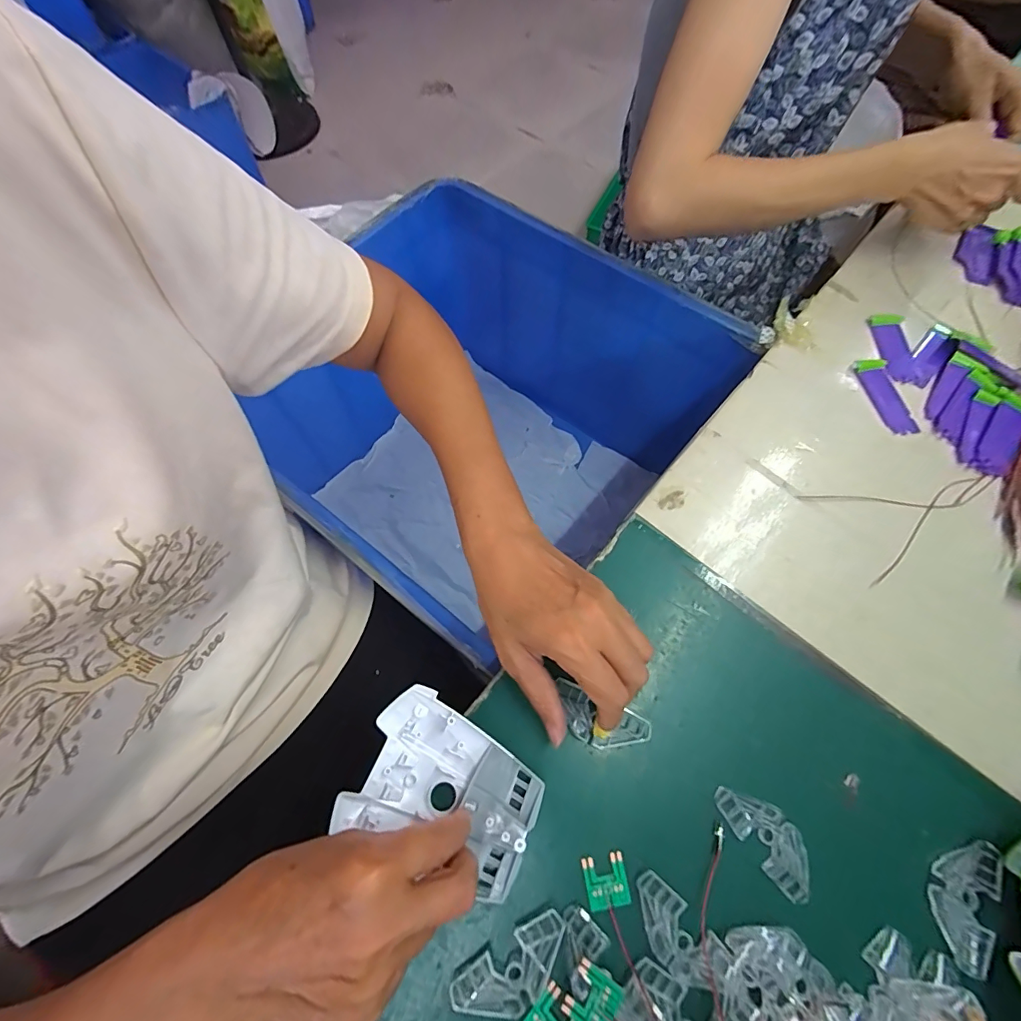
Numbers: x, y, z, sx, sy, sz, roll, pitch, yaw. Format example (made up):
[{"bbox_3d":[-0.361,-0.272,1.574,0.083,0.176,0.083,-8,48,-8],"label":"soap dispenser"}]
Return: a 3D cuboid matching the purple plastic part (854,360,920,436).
[{"bbox_3d":[0.340,-0.103,0.418,0.030,0.009,0.078,-6,65,-1],"label":"purple plastic part"}]

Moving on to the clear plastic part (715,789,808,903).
[{"bbox_3d":[0.158,0.199,0.280,0.030,0.005,0.067,-34,68,-13],"label":"clear plastic part"}]

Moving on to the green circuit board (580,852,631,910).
[{"bbox_3d":[0.056,0.219,0.270,0.025,0.004,0.025,-9,65,-2],"label":"green circuit board"}]

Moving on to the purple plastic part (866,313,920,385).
[{"bbox_3d":[0.367,-0.156,0.439,0.029,0.006,0.080,4,65,4],"label":"purple plastic part"}]

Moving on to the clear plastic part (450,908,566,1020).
[{"bbox_3d":[0.002,0.253,0.251,0.066,0.009,0.030,-29,67,-12],"label":"clear plastic part"}]

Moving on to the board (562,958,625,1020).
[{"bbox_3d":[0.044,0.259,0.242,0.025,0.006,0.025,24,55,21],"label":"board"}]

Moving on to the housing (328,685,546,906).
[{"bbox_3d":[-0.038,0.167,0.279,0.109,0.024,0.082,20,67,11],"label":"housing"}]

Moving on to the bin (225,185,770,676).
[{"bbox_3d":[-0.045,-0.095,0.665,0.469,0.353,0.475,37,71,15],"label":"bin"}]

